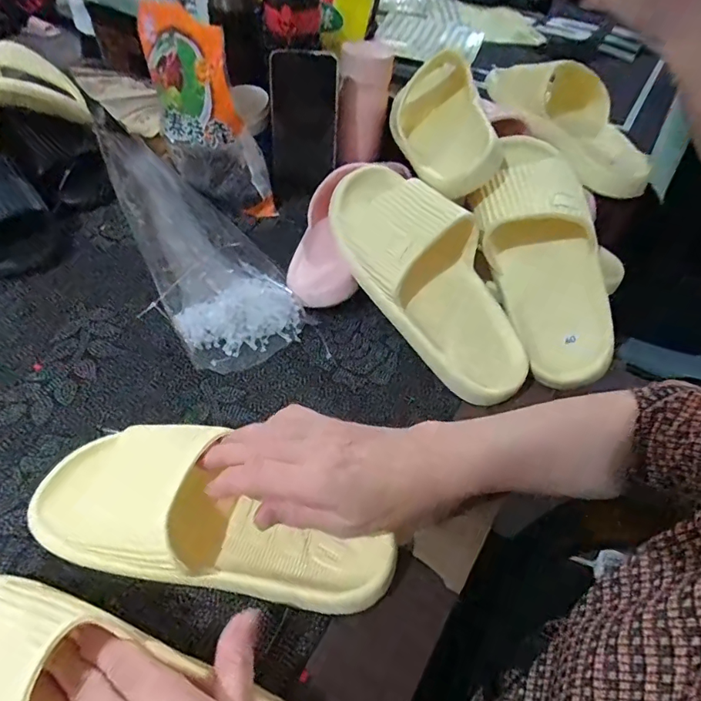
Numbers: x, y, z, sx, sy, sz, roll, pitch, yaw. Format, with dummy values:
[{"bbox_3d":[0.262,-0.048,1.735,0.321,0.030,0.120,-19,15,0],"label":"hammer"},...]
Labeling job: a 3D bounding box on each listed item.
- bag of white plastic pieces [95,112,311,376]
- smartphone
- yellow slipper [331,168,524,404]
[{"bbox_3d":[-0.180,-0.137,0.543,0.125,0.038,0.395,-21,55,-21],"label":"bag of white plastic pieces"},{"bbox_3d":[-0.056,-0.265,0.587,0.079,0.168,0.015,-1,40,-4],"label":"smartphone"},{"bbox_3d":[0.072,-0.072,0.456,0.105,0.071,0.263,-32,82,-18],"label":"yellow slipper"}]

